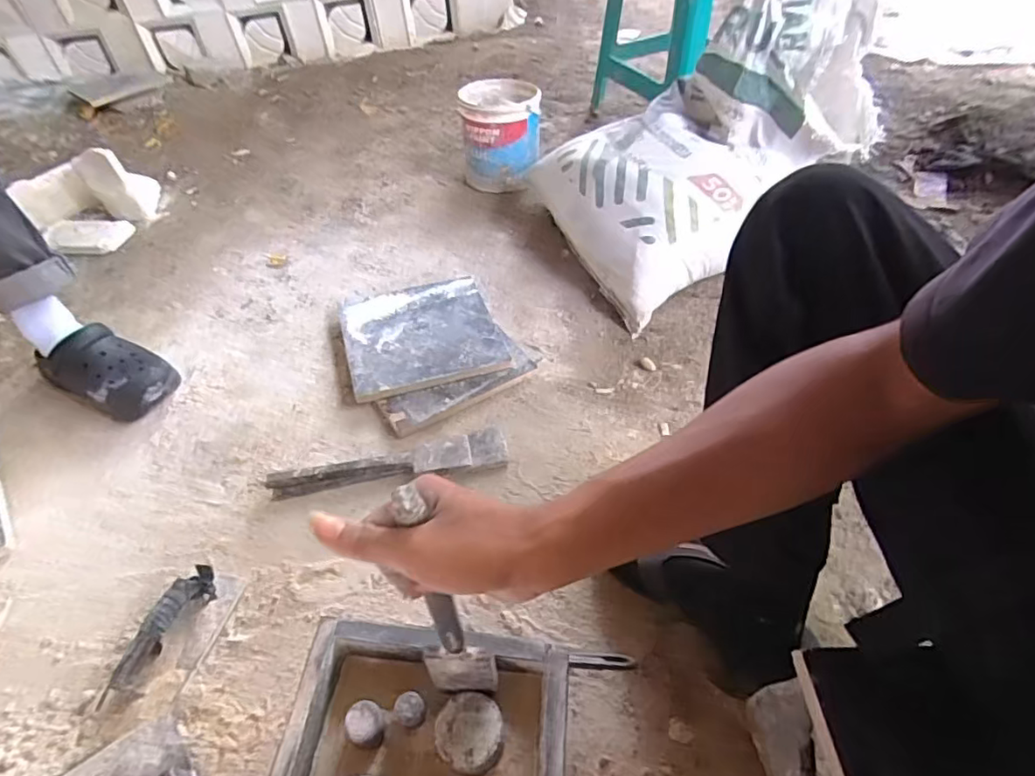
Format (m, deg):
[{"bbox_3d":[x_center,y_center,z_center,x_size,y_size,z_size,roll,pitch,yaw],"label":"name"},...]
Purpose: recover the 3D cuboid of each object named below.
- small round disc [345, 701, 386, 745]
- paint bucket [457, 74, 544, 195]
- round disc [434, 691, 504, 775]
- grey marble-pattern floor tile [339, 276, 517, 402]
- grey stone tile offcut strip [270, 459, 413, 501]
[{"bbox_3d":[-0.131,0.291,0.497,0.029,0.030,0.030,-3,47,3],"label":"small round disc"},{"bbox_3d":[-0.039,-0.575,1.318,0.170,0.201,0.179,-1,49,1],"label":"paint bucket"},{"bbox_3d":[-0.042,0.304,0.507,0.057,0.036,0.057,-3,47,3],"label":"round disc"},{"bbox_3d":[-0.166,-0.098,0.985,0.251,0.015,0.251,-13,49,-13],"label":"grey marble-pattern floor tile"},{"bbox_3d":[-0.247,0.121,0.803,0.191,0.025,0.027,-9,49,-7],"label":"grey stone tile offcut strip"}]

